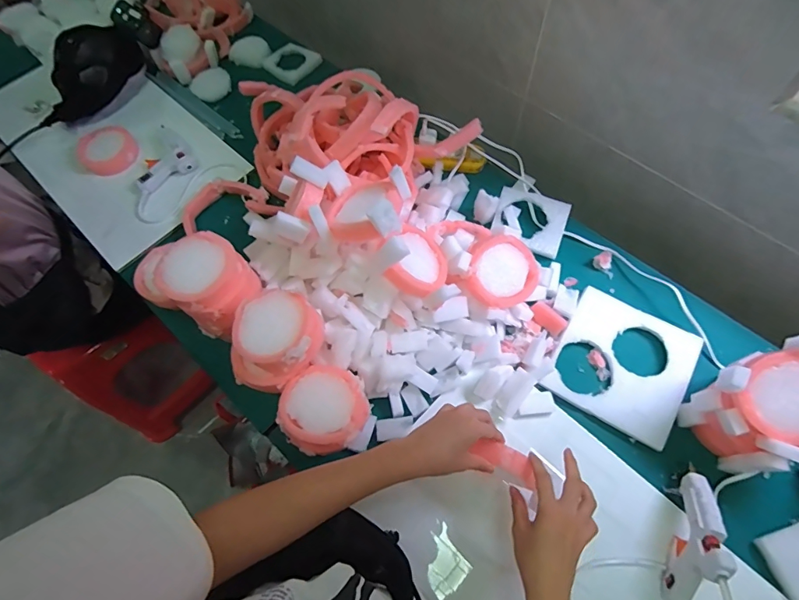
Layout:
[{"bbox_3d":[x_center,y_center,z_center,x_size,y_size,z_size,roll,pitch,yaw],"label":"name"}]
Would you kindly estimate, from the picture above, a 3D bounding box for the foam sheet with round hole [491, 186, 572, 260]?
[{"bbox_3d":[0.216,-0.131,0.728,0.114,0.013,0.103,19,76,14],"label":"foam sheet with round hole"}]

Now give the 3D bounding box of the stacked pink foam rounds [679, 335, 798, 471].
[{"bbox_3d":[0.436,0.133,0.522,0.119,0.162,0.117,-18,65,-6],"label":"stacked pink foam rounds"}]

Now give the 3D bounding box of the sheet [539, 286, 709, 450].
[{"bbox_3d":[0.318,0.088,0.629,0.172,0.018,0.182,29,69,15],"label":"sheet"}]

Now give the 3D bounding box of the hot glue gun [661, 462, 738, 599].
[{"bbox_3d":[0.334,0.274,0.491,0.026,0.104,0.164,15,66,9],"label":"hot glue gun"}]

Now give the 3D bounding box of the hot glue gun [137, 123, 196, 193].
[{"bbox_3d":[-0.442,-0.261,0.819,0.109,0.033,0.105,-32,67,-12],"label":"hot glue gun"}]

